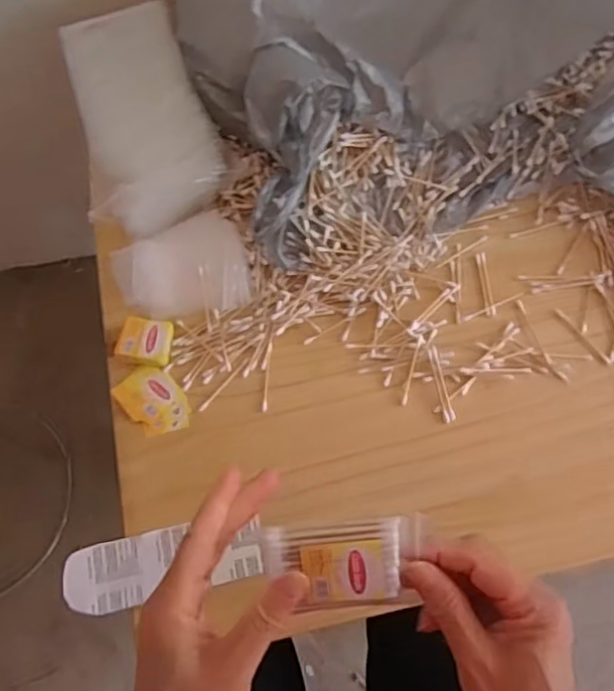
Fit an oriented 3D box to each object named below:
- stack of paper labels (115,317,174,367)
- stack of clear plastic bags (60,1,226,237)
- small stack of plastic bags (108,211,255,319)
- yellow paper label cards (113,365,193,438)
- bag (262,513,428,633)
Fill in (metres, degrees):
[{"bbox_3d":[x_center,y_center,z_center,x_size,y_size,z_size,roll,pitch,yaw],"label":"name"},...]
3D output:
[{"bbox_3d":[-0.158,-0.004,0.618,0.047,0.026,0.044,7,68,6],"label":"stack of paper labels"},{"bbox_3d":[-0.180,-0.251,0.685,0.142,0.069,0.251,-16,67,-3],"label":"stack of clear plastic bags"},{"bbox_3d":[-0.130,-0.085,0.649,0.132,0.029,0.106,-10,67,-1],"label":"small stack of plastic bags"},{"bbox_3d":[-0.147,0.054,0.609,0.053,0.009,0.073,-38,70,-12],"label":"yellow paper label cards"},{"bbox_3d":[0.022,0.123,0.345,0.084,0.017,0.061,-6,104,2],"label":"bag"}]

